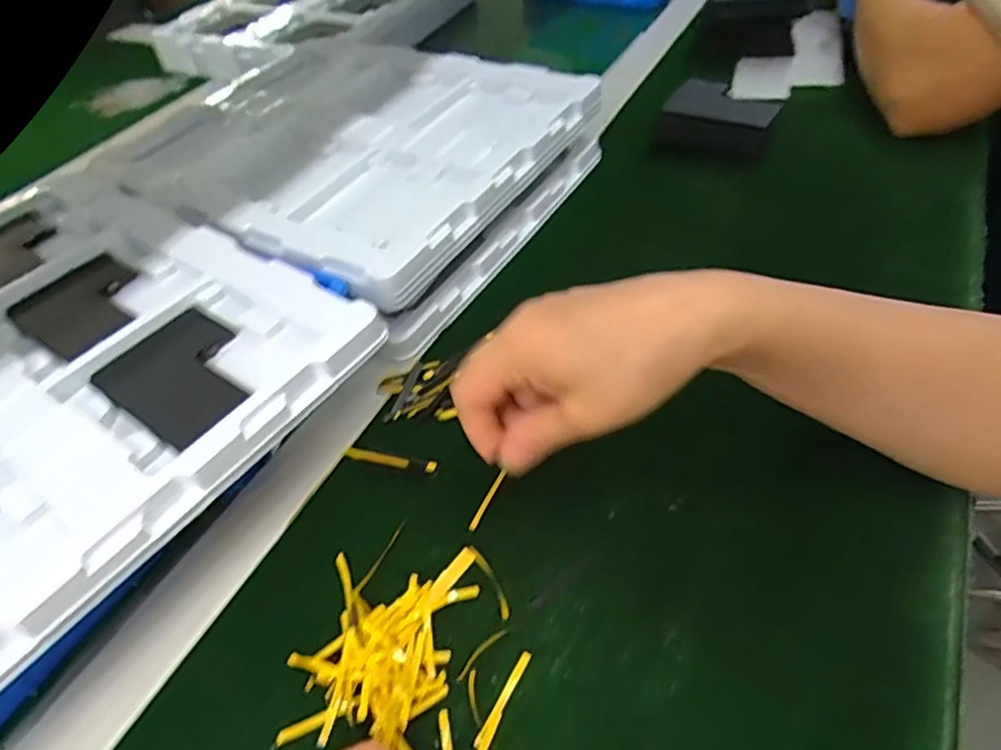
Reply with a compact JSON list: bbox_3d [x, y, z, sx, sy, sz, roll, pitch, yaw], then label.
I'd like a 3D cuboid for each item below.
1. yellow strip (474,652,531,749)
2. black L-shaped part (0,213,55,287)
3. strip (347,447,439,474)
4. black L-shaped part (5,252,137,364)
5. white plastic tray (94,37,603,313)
[{"bbox_3d":[0.002,0.134,0.262,0.004,0.004,0.040,21,54,24],"label":"yellow strip"},{"bbox_3d":[-0.319,-0.081,0.407,0.075,0.004,0.063,27,57,28],"label":"black L-shaped part"},{"bbox_3d":[-0.060,0.047,0.345,0.055,0.005,0.008,9,50,15],"label":"strip"},{"bbox_3d":[-0.238,-0.042,0.363,0.086,0.007,0.064,26,56,27],"label":"black L-shaped part"},{"bbox_3d":[-0.125,-0.197,0.518,0.335,0.026,0.299,21,51,25],"label":"white plastic tray"}]

